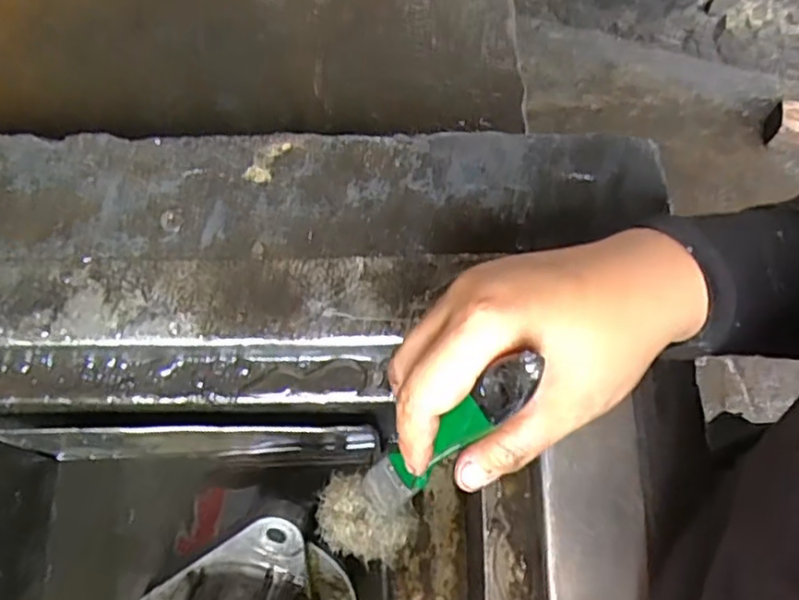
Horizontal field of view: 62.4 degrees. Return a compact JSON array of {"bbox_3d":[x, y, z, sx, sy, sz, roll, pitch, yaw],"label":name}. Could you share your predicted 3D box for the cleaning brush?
[{"bbox_3d":[0.011,0.071,0.286,0.045,0.165,0.032,49,46,12],"label":"cleaning brush"}]

